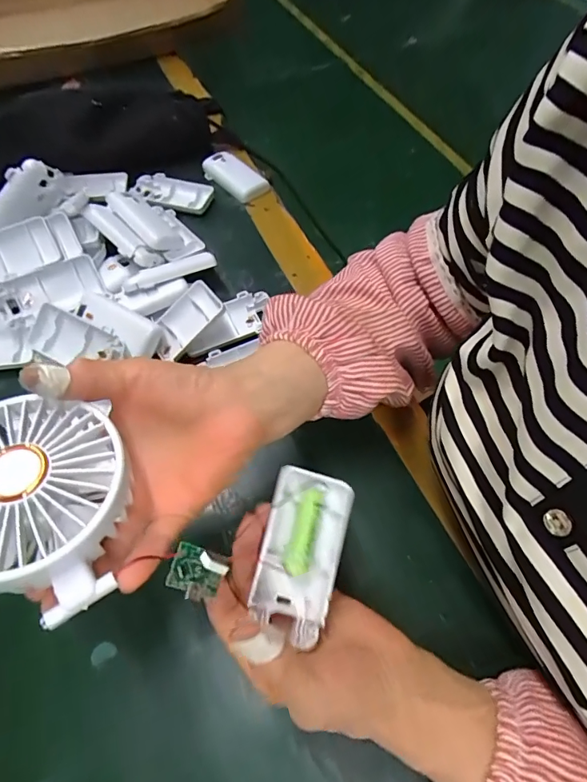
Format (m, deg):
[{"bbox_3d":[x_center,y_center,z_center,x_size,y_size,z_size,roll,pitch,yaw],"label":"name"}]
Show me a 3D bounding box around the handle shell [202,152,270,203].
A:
[{"bbox_3d":[-0.071,-0.264,0.550,0.048,0.012,0.086,-35,64,-17],"label":"handle shell"}]

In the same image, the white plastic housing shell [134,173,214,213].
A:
[{"bbox_3d":[-0.143,-0.233,0.533,0.100,0.014,0.047,14,61,11],"label":"white plastic housing shell"}]

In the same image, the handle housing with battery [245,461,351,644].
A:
[{"bbox_3d":[0.006,0.090,0.263,0.047,0.019,0.084,13,79,-3],"label":"handle housing with battery"}]

